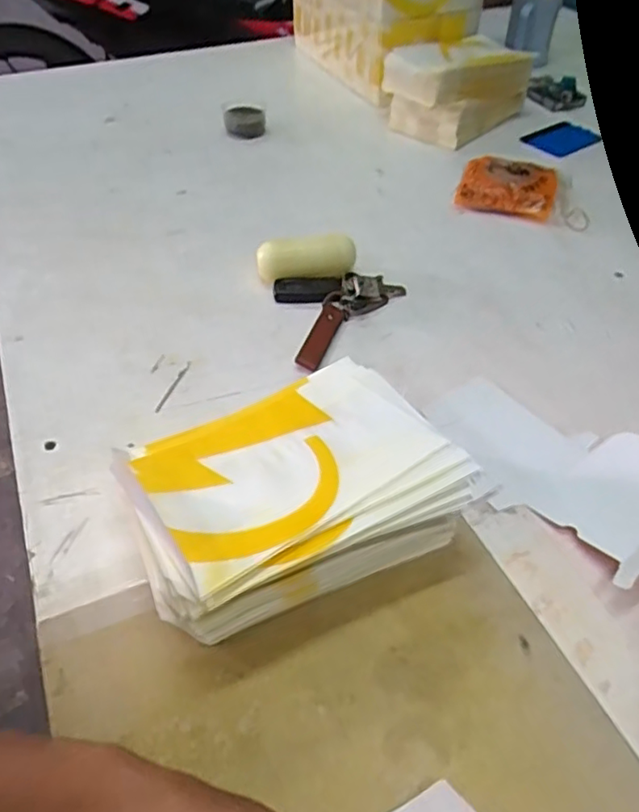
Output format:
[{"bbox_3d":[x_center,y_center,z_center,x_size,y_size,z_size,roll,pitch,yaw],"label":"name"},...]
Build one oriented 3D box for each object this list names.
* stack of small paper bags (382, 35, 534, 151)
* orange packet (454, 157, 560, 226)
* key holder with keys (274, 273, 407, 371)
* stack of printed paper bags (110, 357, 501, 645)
[{"bbox_3d":[0.185,-0.443,0.859,0.141,0.089,0.171,33,54,27],"label":"stack of small paper bags"},{"bbox_3d":[0.224,-0.260,0.735,0.112,0.036,0.090,12,47,11],"label":"orange packet"},{"bbox_3d":[0.000,-0.100,0.591,0.096,0.023,0.147,29,52,25],"label":"key holder with keys"},{"bbox_3d":[-0.014,0.051,0.404,0.205,0.083,0.145,-19,49,-18],"label":"stack of printed paper bags"}]

